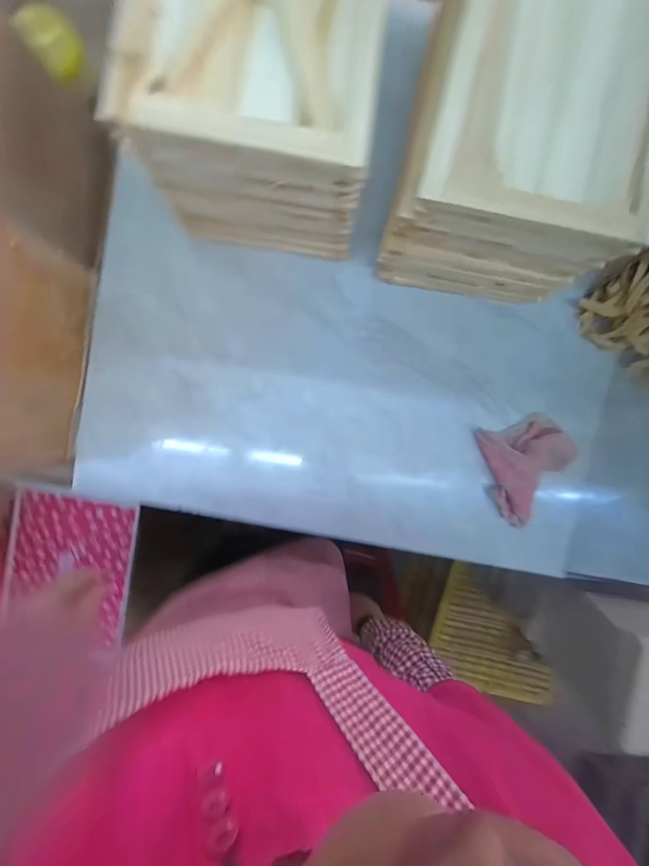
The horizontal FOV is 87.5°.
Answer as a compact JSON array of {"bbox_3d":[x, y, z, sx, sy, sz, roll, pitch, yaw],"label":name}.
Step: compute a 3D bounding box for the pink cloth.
[{"bbox_3d":[0.314,0.061,0.522,0.129,0.034,0.164,-14,96,-1],"label":"pink cloth"}]

